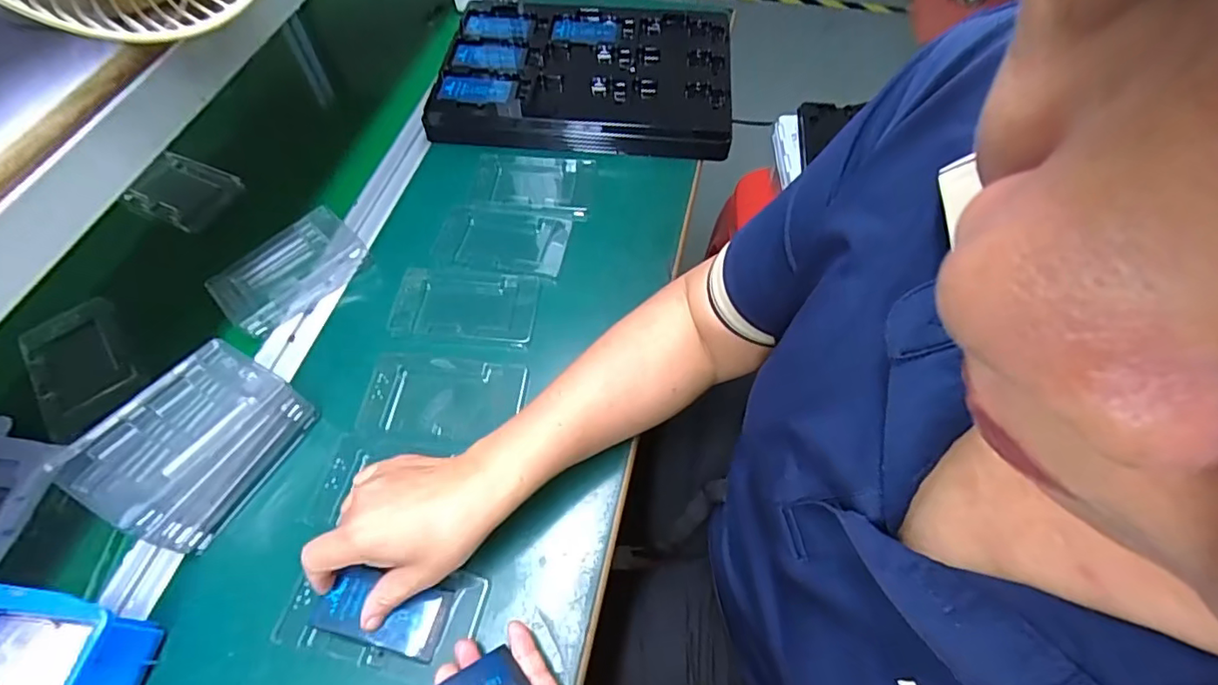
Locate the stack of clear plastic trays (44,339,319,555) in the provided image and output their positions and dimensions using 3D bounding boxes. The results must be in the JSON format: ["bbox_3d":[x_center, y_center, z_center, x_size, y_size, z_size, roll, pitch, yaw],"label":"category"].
[{"bbox_3d":[-0.297,0.073,0.408,0.089,0.058,0.131,27,61,12],"label":"stack of clear plastic trays"}]

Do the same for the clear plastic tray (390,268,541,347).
[{"bbox_3d":[-0.131,-0.034,0.514,0.126,0.009,0.077,6,59,0],"label":"clear plastic tray"}]

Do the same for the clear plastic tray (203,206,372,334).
[{"bbox_3d":[-0.296,-0.070,0.518,0.126,0.026,0.079,-37,68,-22],"label":"clear plastic tray"}]

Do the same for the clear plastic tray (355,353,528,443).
[{"bbox_3d":[-0.137,0.047,0.468,0.127,0.013,0.075,4,59,-1],"label":"clear plastic tray"}]

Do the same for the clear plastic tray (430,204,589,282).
[{"bbox_3d":[-0.101,-0.104,0.556,0.135,0.014,0.089,9,59,2],"label":"clear plastic tray"}]

